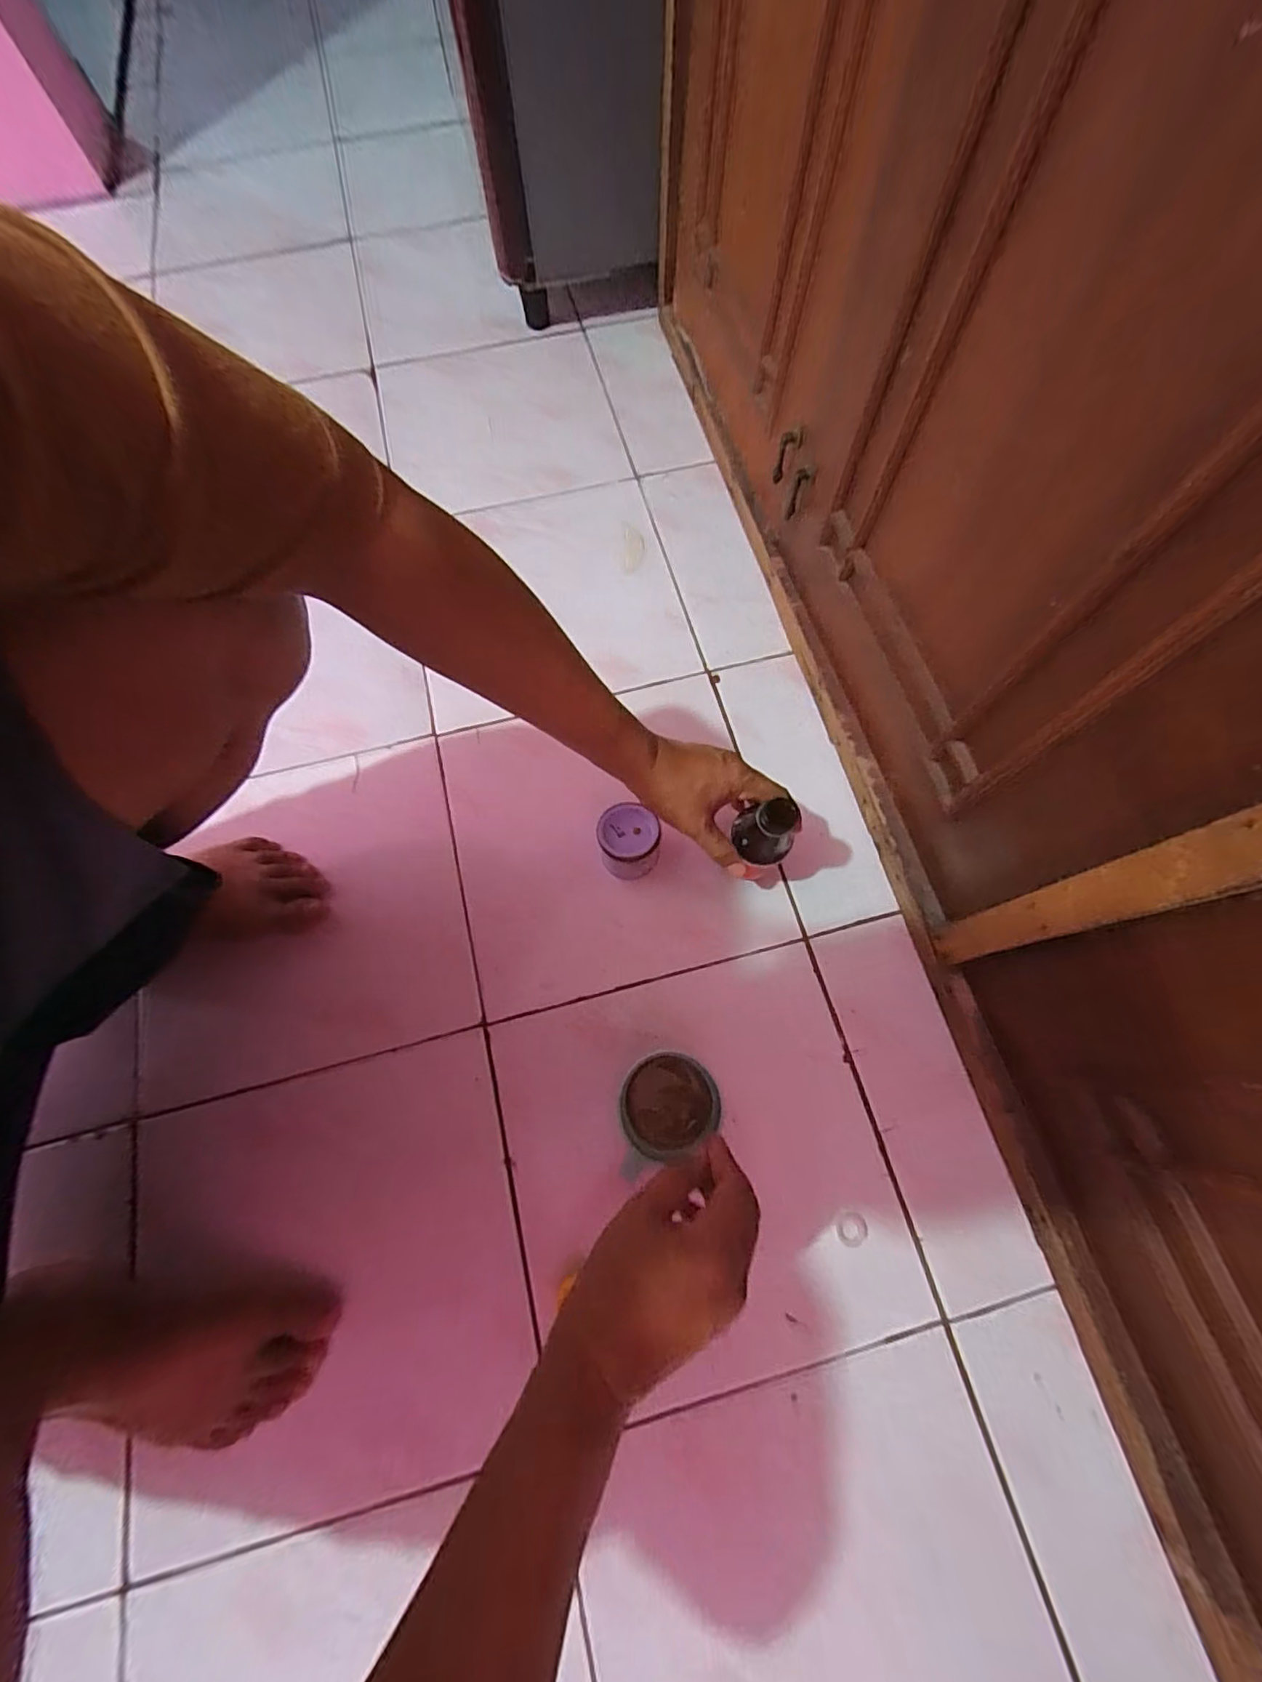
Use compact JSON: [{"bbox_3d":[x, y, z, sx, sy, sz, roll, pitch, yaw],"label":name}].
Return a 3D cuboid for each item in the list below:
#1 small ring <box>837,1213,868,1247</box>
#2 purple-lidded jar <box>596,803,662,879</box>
[{"bbox_3d":[0.174,0.306,0.448,0.023,0.004,0.023,0,71,1],"label":"small ring"},{"bbox_3d":[-0.001,0.002,0.524,0.054,0.060,0.052,0,71,1],"label":"purple-lidded jar"}]

